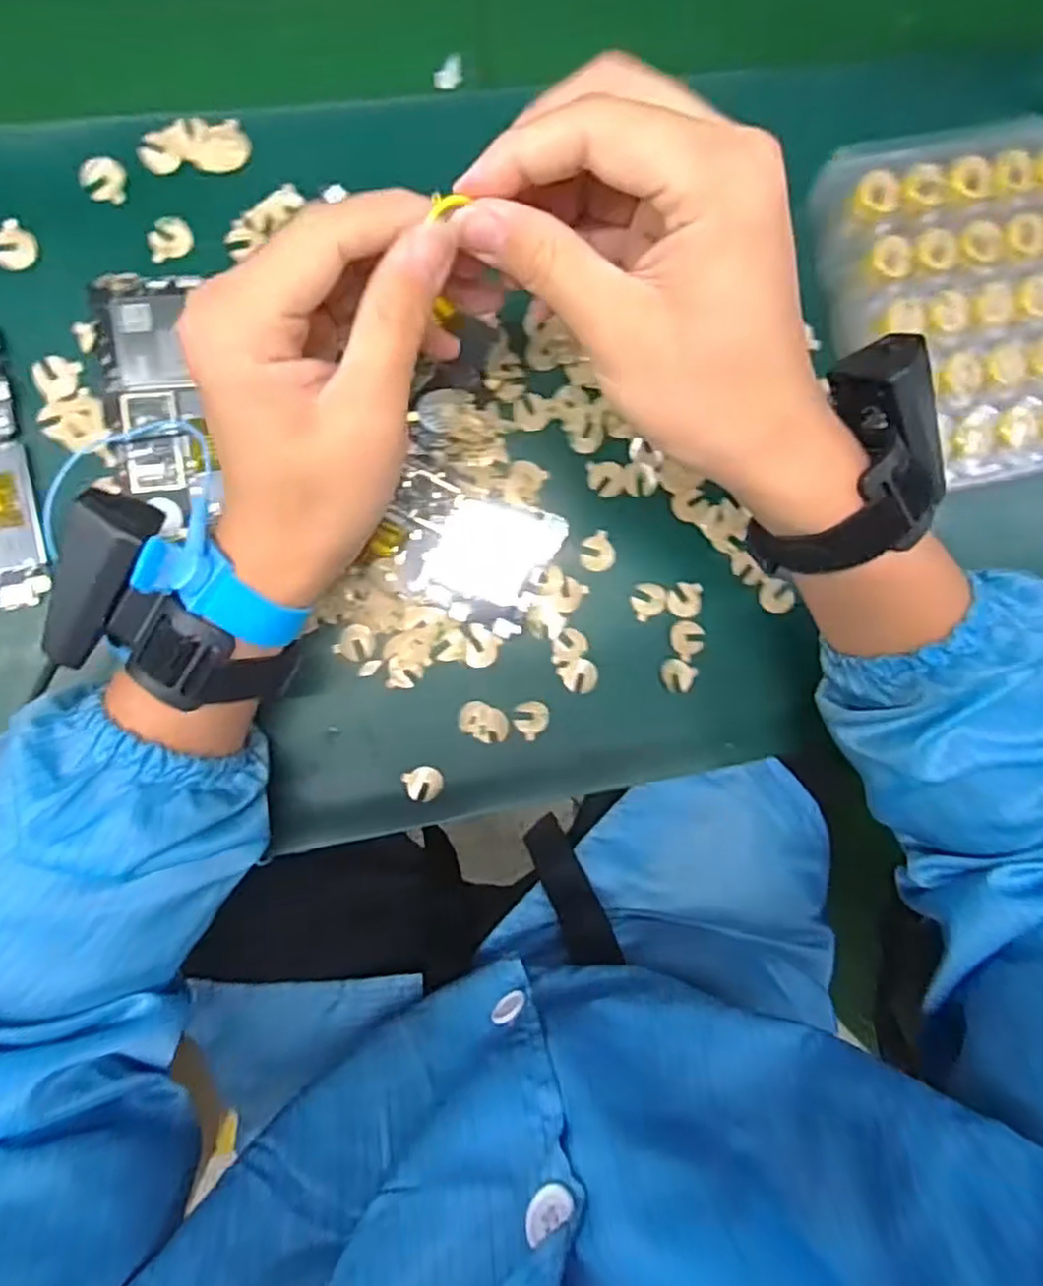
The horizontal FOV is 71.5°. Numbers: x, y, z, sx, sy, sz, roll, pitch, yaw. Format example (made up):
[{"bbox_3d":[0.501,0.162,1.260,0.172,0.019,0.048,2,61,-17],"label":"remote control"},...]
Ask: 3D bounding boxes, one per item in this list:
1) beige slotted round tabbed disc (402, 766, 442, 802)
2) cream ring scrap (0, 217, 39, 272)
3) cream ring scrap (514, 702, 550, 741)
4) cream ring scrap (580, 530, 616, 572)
[{"bbox_3d":[-0.048,0.071,0.363,0.018,0.006,0.017,0,92,-8],"label":"beige slotted round tabbed disc"},{"bbox_3d":[-0.232,-0.181,0.330,0.020,0.004,0.020,0,92,-8],"label":"cream ring scrap"},{"bbox_3d":[0.005,0.038,0.368,0.018,0.004,0.018,0,92,-8],"label":"cream ring scrap"},{"bbox_3d":[0.039,-0.046,0.371,0.019,0.004,0.019,0,92,-8],"label":"cream ring scrap"}]

